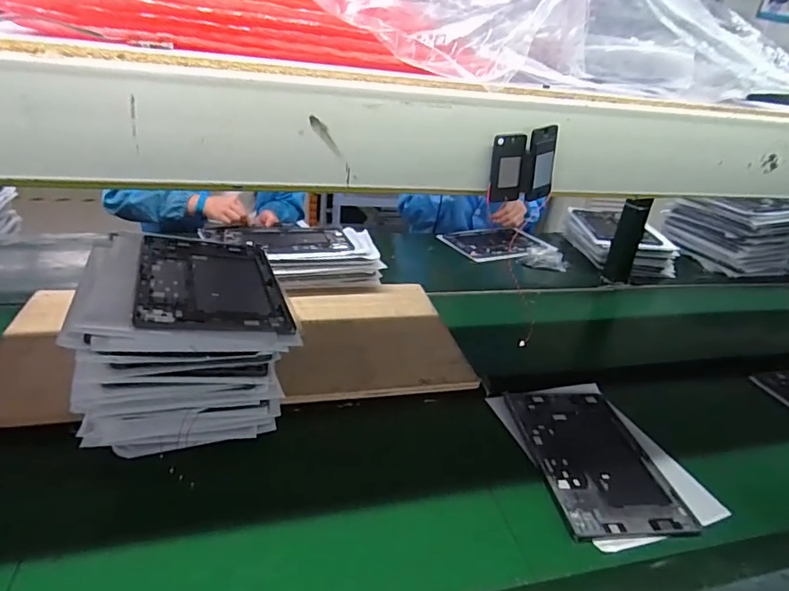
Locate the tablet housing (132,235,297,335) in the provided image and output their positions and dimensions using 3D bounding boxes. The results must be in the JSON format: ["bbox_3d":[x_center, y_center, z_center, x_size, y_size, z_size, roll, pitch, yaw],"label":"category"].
[{"bbox_3d":[-0.240,-0.021,0.654,0.173,0.011,0.262,4,26,-26],"label":"tablet housing"}]

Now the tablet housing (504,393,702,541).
[{"bbox_3d":[0.272,0.222,0.685,0.165,0.011,0.250,2,29,-7],"label":"tablet housing"}]

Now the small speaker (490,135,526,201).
[{"bbox_3d":[0.062,-0.070,0.272,0.019,0.036,0.004,-6,33,-9],"label":"small speaker"}]

